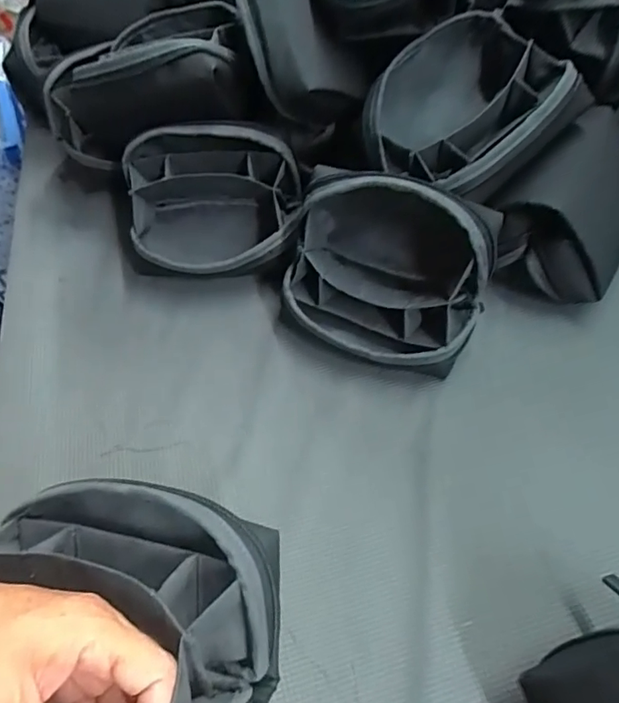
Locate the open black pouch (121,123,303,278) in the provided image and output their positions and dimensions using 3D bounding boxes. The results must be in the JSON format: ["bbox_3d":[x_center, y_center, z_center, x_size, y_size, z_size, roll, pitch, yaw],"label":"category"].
[{"bbox_3d":[-0.095,-0.131,0.496,0.171,0.119,0.111,-3,54,0],"label":"open black pouch"}]

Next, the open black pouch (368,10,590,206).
[{"bbox_3d":[0.137,-0.207,0.457,0.156,0.085,0.146,-41,65,-9],"label":"open black pouch"}]

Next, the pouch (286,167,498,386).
[{"bbox_3d":[0.061,-0.067,0.426,0.164,0.133,0.123,22,58,17],"label":"pouch"}]

